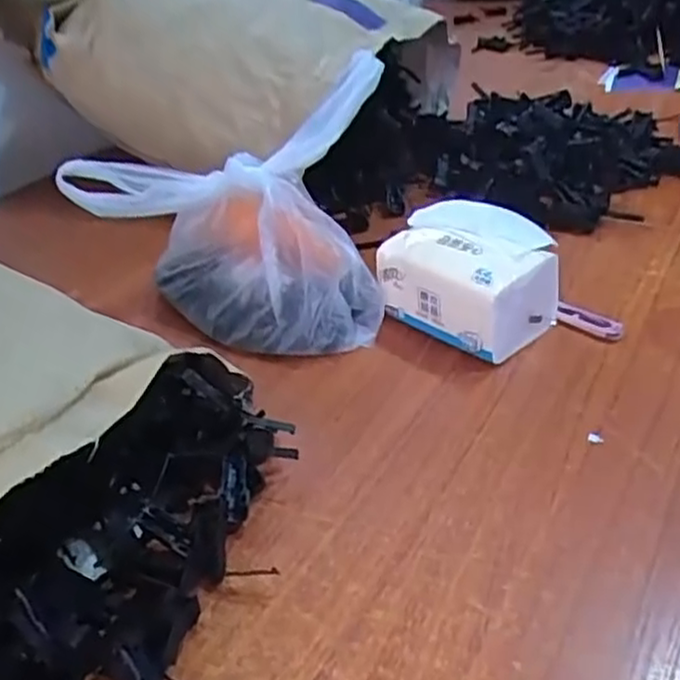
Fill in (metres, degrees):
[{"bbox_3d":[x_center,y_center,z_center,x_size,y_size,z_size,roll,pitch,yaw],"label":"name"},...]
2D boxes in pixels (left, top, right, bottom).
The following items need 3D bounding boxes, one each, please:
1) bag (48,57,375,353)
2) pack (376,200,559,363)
[{"bbox_3d":[-0.089,-0.118,0.660,0.265,0.183,0.168,9,38,20],"label":"bag"},{"bbox_3d":[0.113,-0.056,0.627,0.104,0.088,0.135,-32,43,-32],"label":"pack"}]

